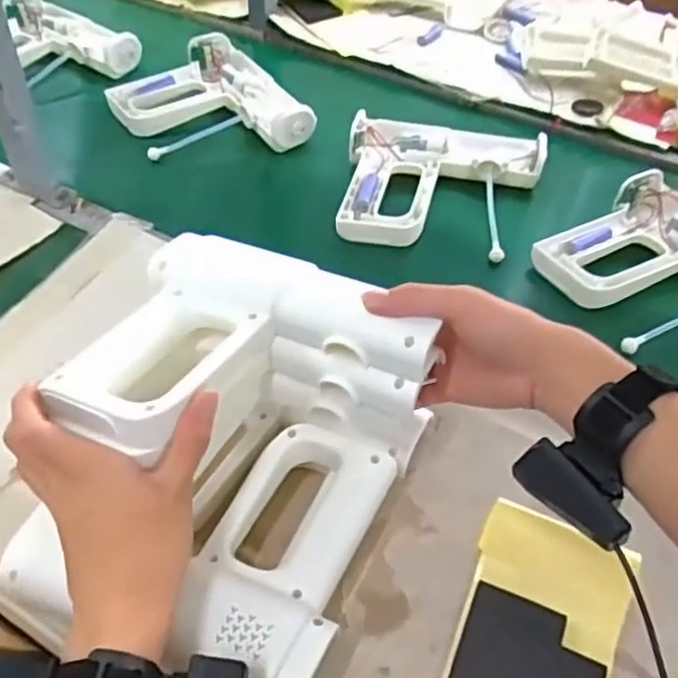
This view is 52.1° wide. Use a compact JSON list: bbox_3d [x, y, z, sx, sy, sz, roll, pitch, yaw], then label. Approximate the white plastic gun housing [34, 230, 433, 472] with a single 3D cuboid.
[{"bbox_3d":[-0.051,0.018,0.444,0.199,0.056,0.171,16,51,12],"label":"white plastic gun housing"}]

